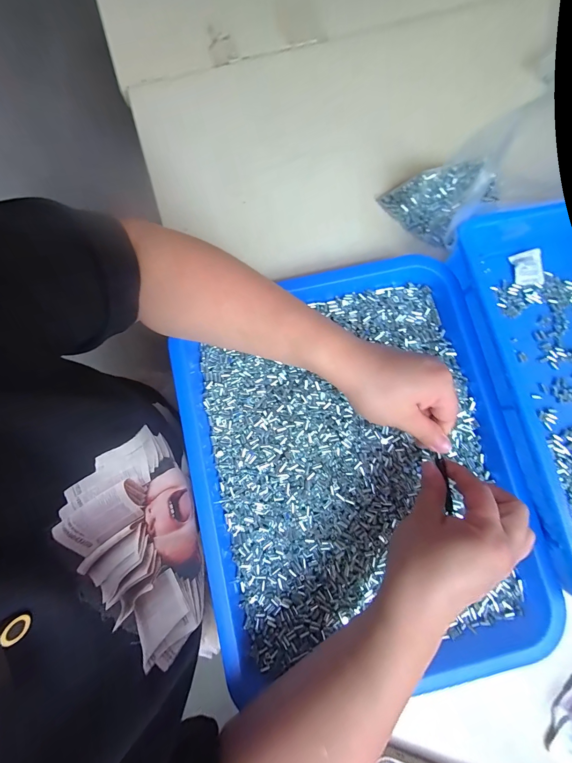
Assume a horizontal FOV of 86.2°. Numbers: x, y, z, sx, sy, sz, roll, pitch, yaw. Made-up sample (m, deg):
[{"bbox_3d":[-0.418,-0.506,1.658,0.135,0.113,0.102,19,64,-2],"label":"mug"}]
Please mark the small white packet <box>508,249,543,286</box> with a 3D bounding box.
[{"bbox_3d":[0.269,-0.126,0.340,0.029,0.008,0.039,-6,81,-1],"label":"small white packet"}]

